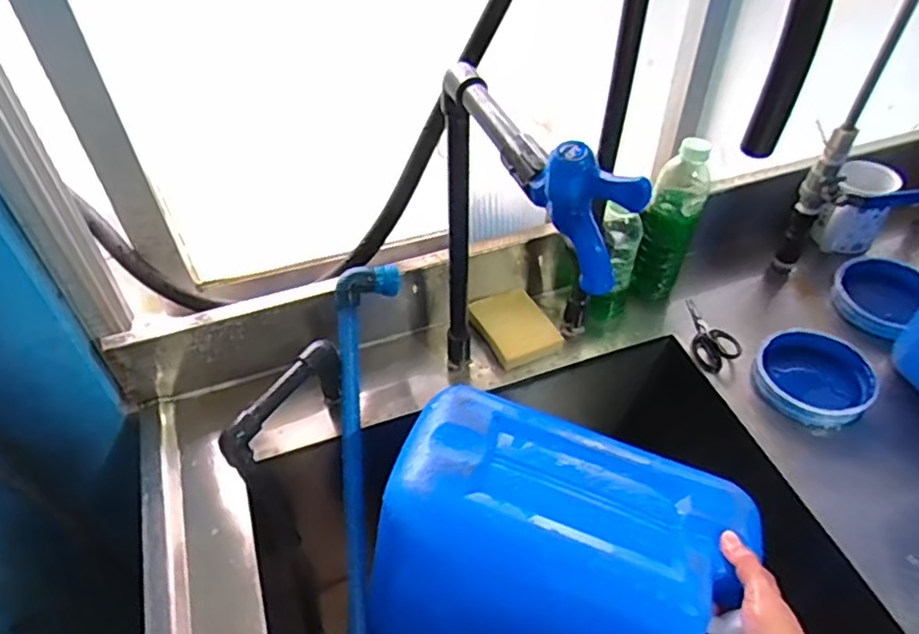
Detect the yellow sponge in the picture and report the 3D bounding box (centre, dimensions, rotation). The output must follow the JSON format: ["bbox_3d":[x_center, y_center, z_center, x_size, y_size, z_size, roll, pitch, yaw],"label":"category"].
[{"bbox_3d":[0.068,0.009,0.777,0.080,0.016,0.105,-24,59,-13],"label":"yellow sponge"}]

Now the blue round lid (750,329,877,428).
[{"bbox_3d":[0.400,0.066,0.724,0.125,0.033,0.117,-1,45,1],"label":"blue round lid"}]

